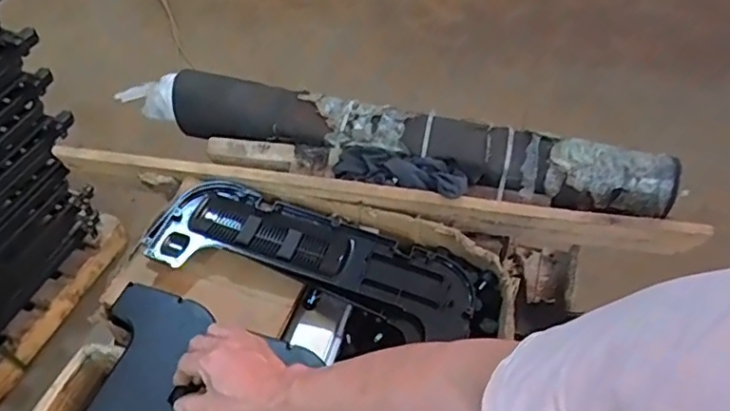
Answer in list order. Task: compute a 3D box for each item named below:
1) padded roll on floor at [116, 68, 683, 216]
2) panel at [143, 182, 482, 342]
[{"bbox_3d":[0.031,-0.120,1.041,0.979,0.103,0.108,16,52,12],"label":"padded roll on floor"},{"bbox_3d":[-0.069,0.073,0.895,0.509,0.072,0.178,11,51,9],"label":"panel"}]

